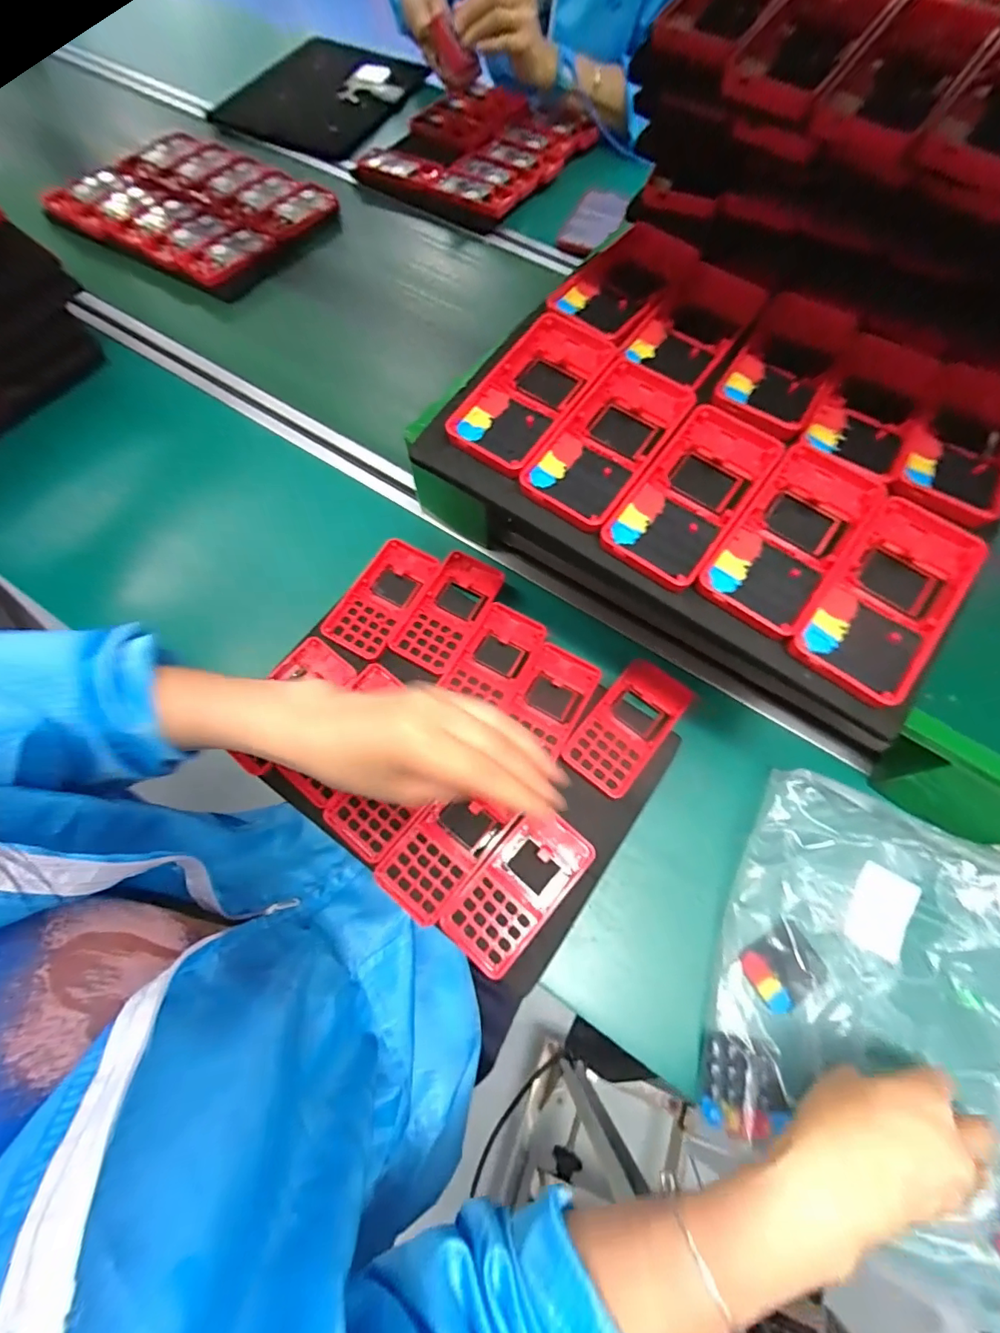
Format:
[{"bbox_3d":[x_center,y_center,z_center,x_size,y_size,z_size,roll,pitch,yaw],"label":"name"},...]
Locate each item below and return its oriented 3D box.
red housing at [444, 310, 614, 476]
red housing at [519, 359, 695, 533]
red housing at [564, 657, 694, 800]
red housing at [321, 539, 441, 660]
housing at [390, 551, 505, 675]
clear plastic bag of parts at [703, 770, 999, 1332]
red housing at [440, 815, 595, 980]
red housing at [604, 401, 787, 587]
[{"bbox_3d":[0.024,-0.190,0.349,0.064,0.016,0.129,33,71,12],"label":"red housing"},{"bbox_3d":[0.073,-0.151,0.335,0.062,0.013,0.132,35,71,12],"label":"red housing"},{"bbox_3d":[0.113,0.054,0.455,0.062,0.020,0.122,38,72,13],"label":"red housing"},{"bbox_3d":[-0.113,-0.068,0.491,0.062,0.014,0.120,28,70,10],"label":"red housing"},{"bbox_3d":[-0.049,-0.055,0.489,0.064,0.011,0.121,28,70,10],"label":"housing"},{"bbox_3d":[0.314,0.260,0.351,0.295,0.087,0.279,21,69,7],"label":"clear plastic bag of parts"},{"bbox_3d":[0.015,0.172,0.401,0.062,0.014,0.122,40,72,14],"label":"red housing"},{"bbox_3d":[0.123,-0.111,0.324,0.061,0.017,0.131,35,71,12],"label":"red housing"}]

